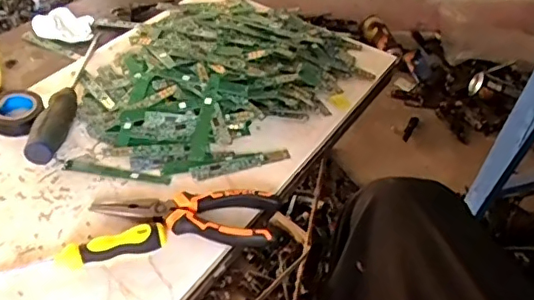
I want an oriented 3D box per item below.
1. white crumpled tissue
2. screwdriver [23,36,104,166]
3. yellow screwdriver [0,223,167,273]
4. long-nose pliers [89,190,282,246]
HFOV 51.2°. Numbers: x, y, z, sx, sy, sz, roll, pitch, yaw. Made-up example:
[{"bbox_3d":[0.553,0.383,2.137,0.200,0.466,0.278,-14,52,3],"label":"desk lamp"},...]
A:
[{"bbox_3d":[-0.259,-0.160,0.710,0.073,0.028,0.045,-11,43,-18],"label":"white crumpled tissue"},{"bbox_3d":[-0.204,-0.069,0.585,0.025,0.027,0.228,4,41,-2],"label":"screwdriver"},{"bbox_3d":[-0.157,0.080,0.442,0.152,0.021,0.025,-5,42,-12],"label":"yellow screwdriver"},{"bbox_3d":[-0.069,0.054,0.488,0.156,0.017,0.051,6,41,1],"label":"long-nose pliers"}]

